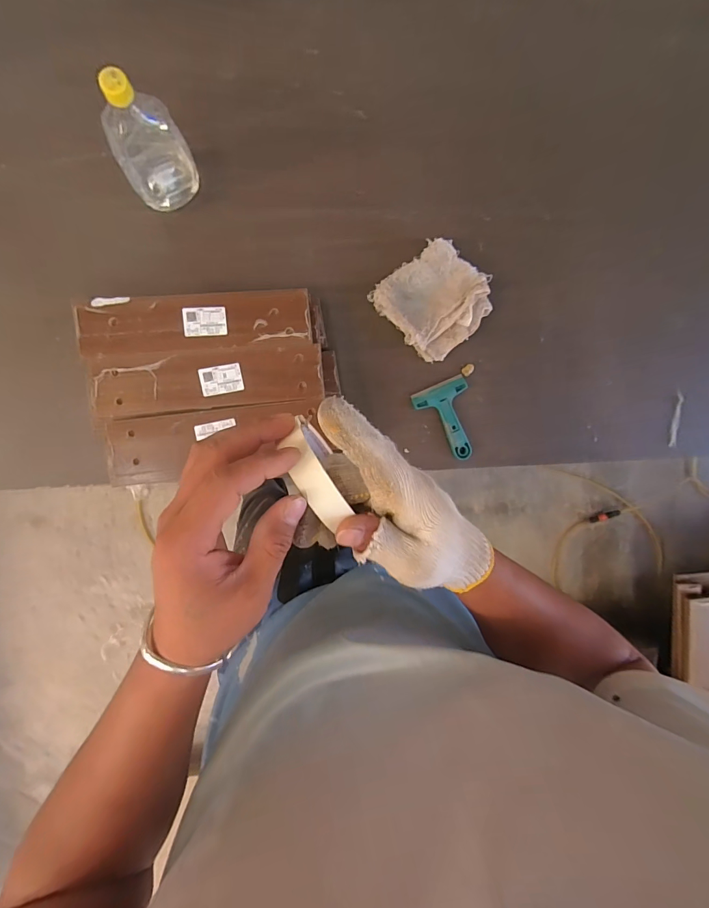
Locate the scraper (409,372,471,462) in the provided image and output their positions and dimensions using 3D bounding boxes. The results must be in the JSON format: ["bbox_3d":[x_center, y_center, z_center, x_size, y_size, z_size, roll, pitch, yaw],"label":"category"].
[{"bbox_3d":[0.175,-0.058,0.703,0.100,0.011,0.142,-23,98,-4],"label":"scraper"}]

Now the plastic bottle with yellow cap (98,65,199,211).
[{"bbox_3d":[-0.278,-0.417,0.526,0.096,0.186,0.063,-37,98,-2],"label":"plastic bottle with yellow cap"}]

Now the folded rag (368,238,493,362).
[{"bbox_3d":[0.139,-0.264,0.670,0.161,0.037,0.164,-43,98,-1],"label":"folded rag"}]

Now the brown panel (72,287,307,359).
[{"bbox_3d":[-0.229,-0.194,0.572,0.324,0.010,0.080,-6,95,-7],"label":"brown panel"}]

